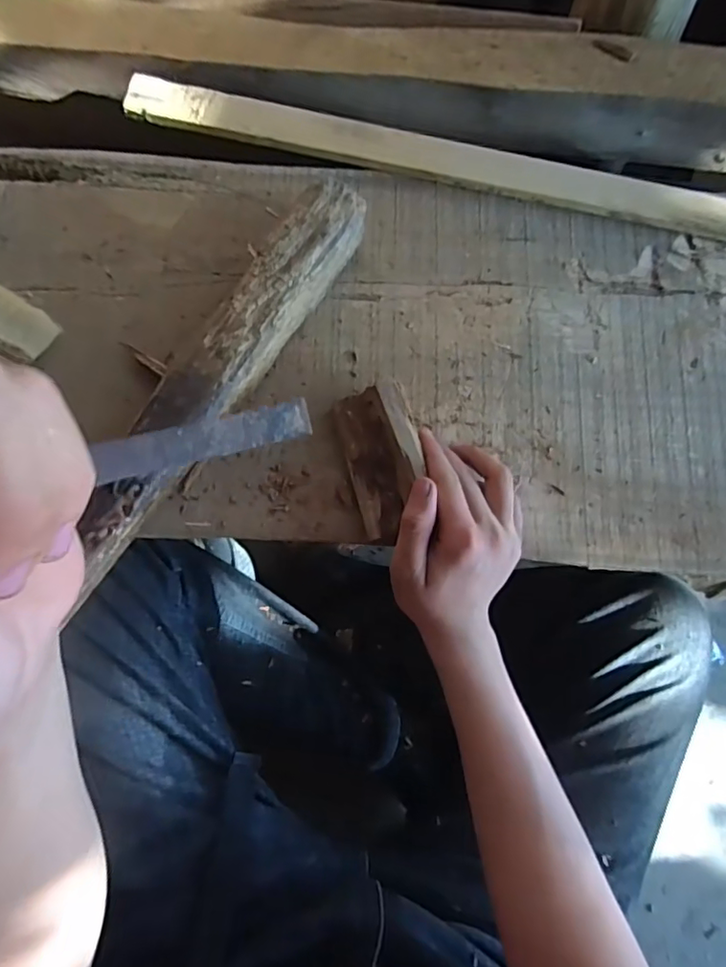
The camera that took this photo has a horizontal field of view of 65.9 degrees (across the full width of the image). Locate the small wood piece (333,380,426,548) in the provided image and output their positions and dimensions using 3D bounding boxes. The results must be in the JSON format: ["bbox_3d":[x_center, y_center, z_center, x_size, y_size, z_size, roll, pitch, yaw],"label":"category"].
[{"bbox_3d":[0.016,-0.014,0.390,0.048,0.032,0.104,-14,82,-6],"label":"small wood piece"}]

